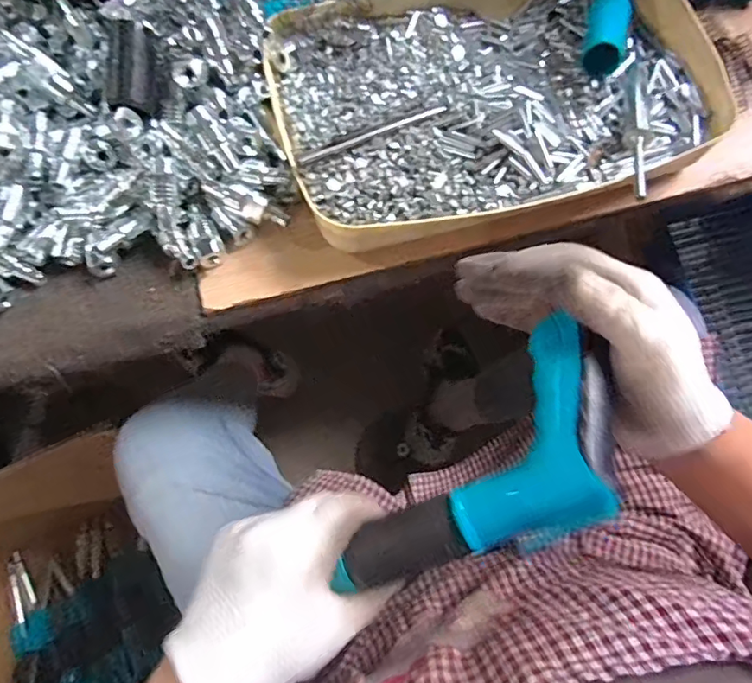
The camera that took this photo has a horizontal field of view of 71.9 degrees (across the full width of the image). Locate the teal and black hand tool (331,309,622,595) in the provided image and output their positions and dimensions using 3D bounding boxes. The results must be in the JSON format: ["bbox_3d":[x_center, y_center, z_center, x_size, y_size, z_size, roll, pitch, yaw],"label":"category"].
[{"bbox_3d":[0.056,0.075,0.267,0.179,0.030,0.080,-43,75,9],"label":"teal and black hand tool"}]

